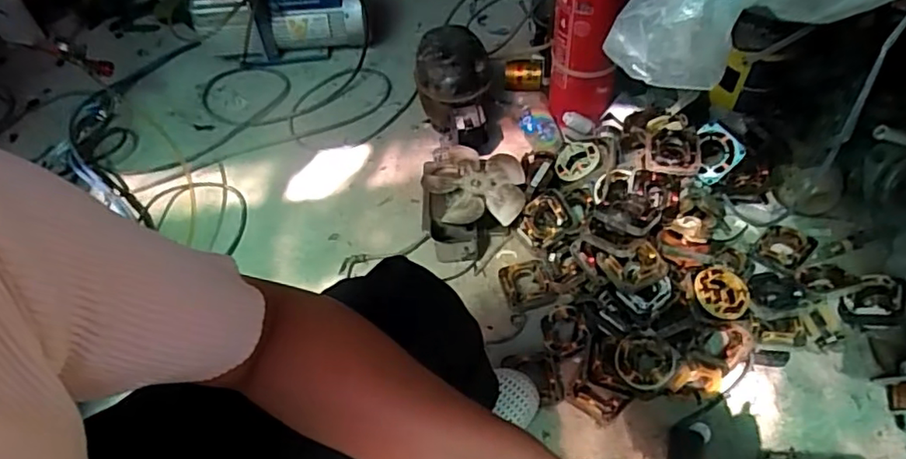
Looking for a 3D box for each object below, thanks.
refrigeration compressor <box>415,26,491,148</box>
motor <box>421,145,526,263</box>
[{"bbox_3d":[0.002,-0.273,1.178,0.144,0.174,0.208,-3,54,2],"label":"refrigeration compressor"},{"bbox_3d":[0.036,-0.063,1.073,0.181,0.077,0.238,-3,54,2],"label":"motor"}]

